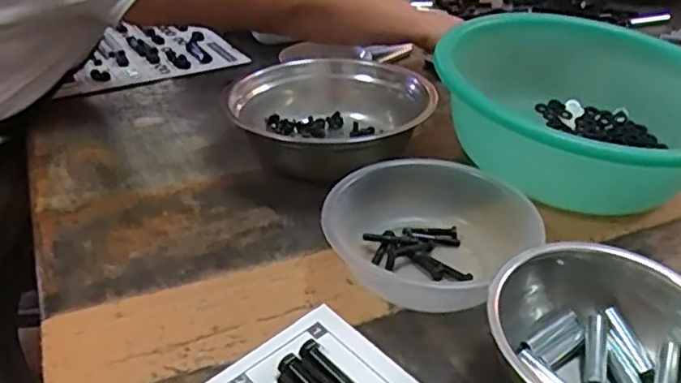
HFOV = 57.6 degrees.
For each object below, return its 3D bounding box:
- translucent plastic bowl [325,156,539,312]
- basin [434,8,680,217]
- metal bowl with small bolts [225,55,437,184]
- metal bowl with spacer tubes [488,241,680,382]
[{"bbox_3d":[0.082,0.039,0.571,0.185,0.075,0.177,9,34,9],"label":"translucent plastic bowl"},{"bbox_3d":[0.293,-0.104,0.748,0.318,0.143,0.318,2,33,-1],"label":"basin"},{"bbox_3d":[-0.009,-0.086,0.742,0.199,0.088,0.211,2,33,-1],"label":"metal bowl with small bolts"},{"bbox_3d":[0.200,0.113,0.457,0.154,0.081,0.168,2,33,-1],"label":"metal bowl with spacer tubes"}]

